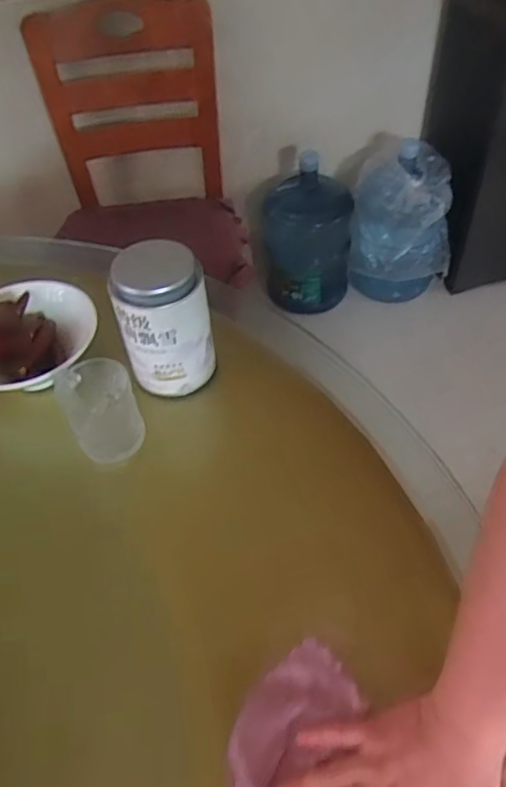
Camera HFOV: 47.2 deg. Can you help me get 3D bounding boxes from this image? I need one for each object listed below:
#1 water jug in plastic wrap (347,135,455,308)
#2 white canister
[{"bbox_3d":[0.464,-0.509,1.770,0.294,0.432,0.285,13,52,15],"label":"water jug in plastic wrap"},{"bbox_3d":[-0.100,-0.084,0.667,0.099,0.157,0.083,-9,50,-4],"label":"white canister"}]

